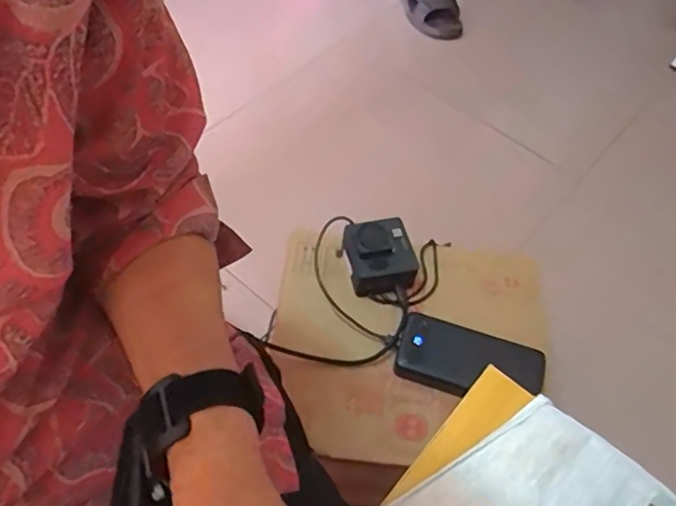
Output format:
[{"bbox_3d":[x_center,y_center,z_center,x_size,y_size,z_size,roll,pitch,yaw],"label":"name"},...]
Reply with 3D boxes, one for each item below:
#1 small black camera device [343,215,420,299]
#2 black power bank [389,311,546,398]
[{"bbox_3d":[0.048,0.005,0.694,0.077,0.045,0.082,-10,57,-10],"label":"small black camera device"},{"bbox_3d":[0.141,0.120,0.636,0.150,0.025,0.073,19,57,9],"label":"black power bank"}]

